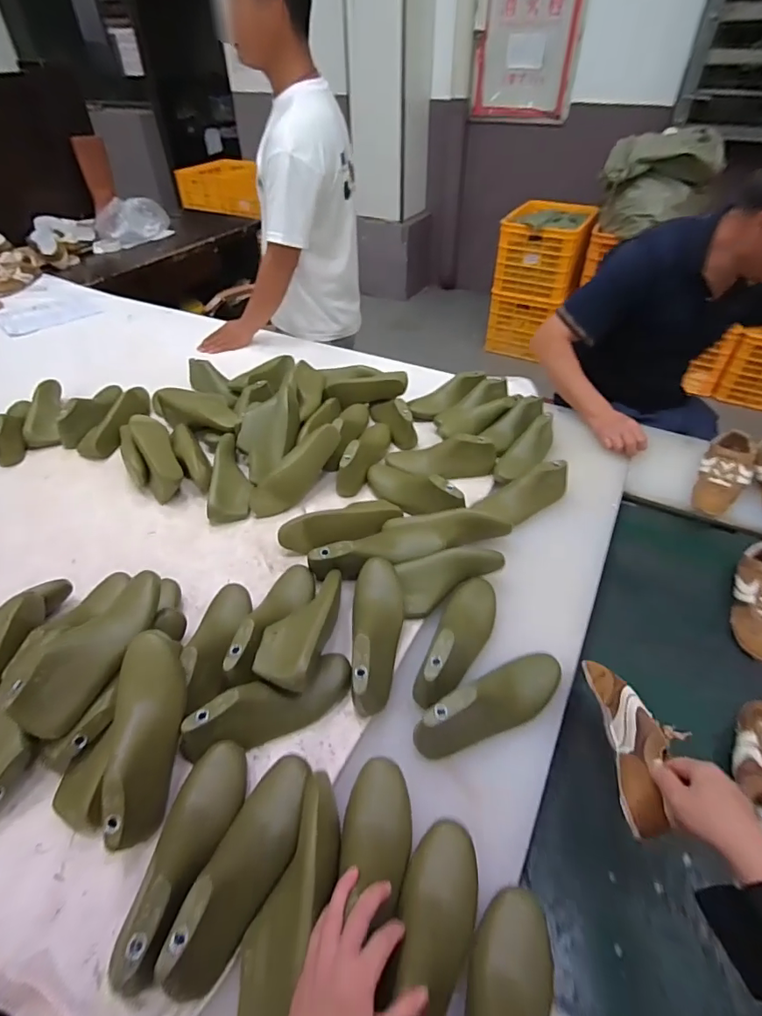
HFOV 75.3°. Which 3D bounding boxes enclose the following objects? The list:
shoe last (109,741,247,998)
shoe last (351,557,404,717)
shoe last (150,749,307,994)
[{"bbox_3d":[-0.208,0.366,0.529,0.068,0.075,0.226,4,30,8],"label":"shoe last"},{"bbox_3d":[-0.004,0.171,0.709,0.069,0.083,0.215,-2,43,2],"label":"shoe last"},{"bbox_3d":[-0.141,0.372,0.521,0.072,0.079,0.226,12,46,16],"label":"shoe last"}]

